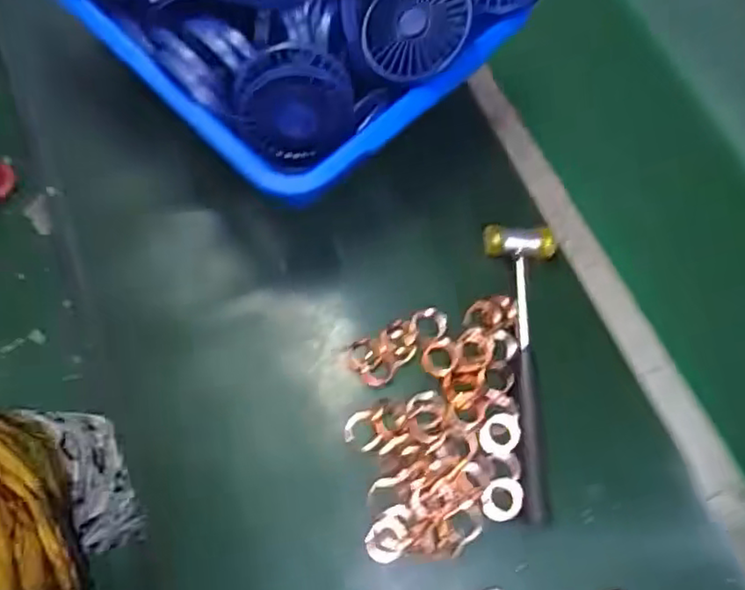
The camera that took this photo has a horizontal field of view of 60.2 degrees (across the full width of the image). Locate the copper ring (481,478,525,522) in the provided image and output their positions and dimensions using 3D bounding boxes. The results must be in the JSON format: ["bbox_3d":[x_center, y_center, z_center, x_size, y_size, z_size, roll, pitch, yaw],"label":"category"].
[{"bbox_3d":[0.098,0.154,0.483,0.033,0.004,0.030,1,68,-2],"label":"copper ring"}]

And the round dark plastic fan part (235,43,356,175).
[{"bbox_3d":[-0.062,-0.148,0.508,0.091,0.094,0.049,-32,51,1],"label":"round dark plastic fan part"}]

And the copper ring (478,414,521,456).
[{"bbox_3d":[0.100,0.109,0.501,0.034,0.004,0.029,-42,75,-16],"label":"copper ring"}]

